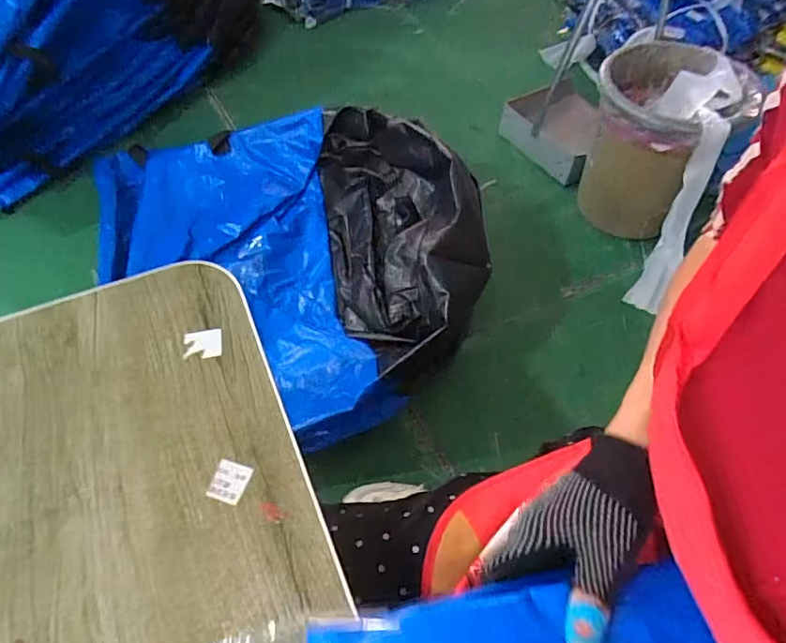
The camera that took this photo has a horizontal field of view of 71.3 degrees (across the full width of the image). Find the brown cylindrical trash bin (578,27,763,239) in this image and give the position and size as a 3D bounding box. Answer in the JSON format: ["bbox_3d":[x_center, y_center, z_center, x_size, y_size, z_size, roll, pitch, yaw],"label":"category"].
[{"bbox_3d":[0.552,-0.387,1.180,0.267,0.302,0.316,16,55,12],"label":"brown cylindrical trash bin"}]

